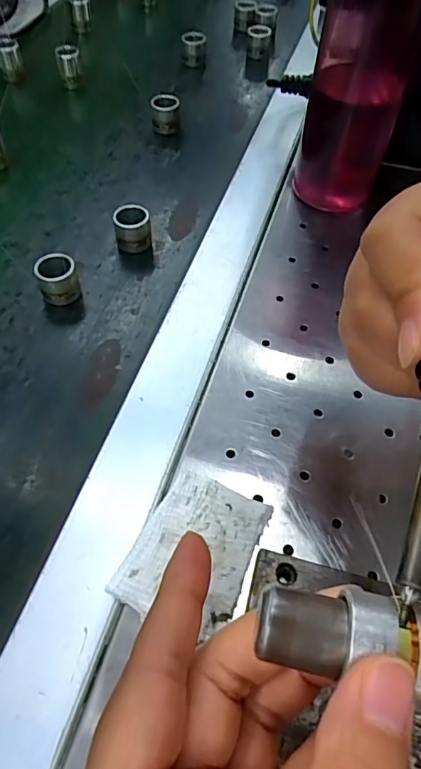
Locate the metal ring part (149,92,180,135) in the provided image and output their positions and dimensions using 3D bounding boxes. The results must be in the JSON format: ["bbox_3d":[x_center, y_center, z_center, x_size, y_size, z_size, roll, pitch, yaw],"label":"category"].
[{"bbox_3d":[-0.040,-0.238,0.435,0.024,0.025,0.026,-2,55,-2],"label":"metal ring part"}]

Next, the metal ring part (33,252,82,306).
[{"bbox_3d":[-0.096,-0.065,0.312,0.024,0.026,0.021,-19,57,-13],"label":"metal ring part"}]

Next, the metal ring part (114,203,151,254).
[{"bbox_3d":[-0.054,-0.107,0.341,0.024,0.025,0.021,-2,55,-2],"label":"metal ring part"}]

